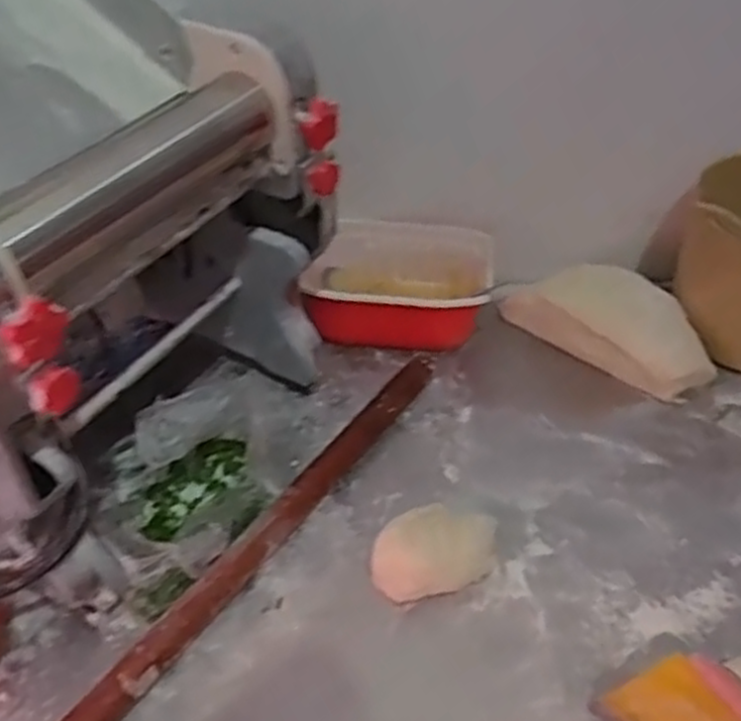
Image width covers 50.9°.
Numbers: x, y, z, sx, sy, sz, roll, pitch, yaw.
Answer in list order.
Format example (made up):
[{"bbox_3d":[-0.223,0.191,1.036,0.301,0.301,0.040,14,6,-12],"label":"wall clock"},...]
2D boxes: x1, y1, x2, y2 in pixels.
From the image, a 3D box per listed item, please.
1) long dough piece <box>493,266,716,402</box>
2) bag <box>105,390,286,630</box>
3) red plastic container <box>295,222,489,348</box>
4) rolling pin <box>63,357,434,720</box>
[{"bbox_3d":[0.250,-0.043,0.814,0.219,0.091,0.078,29,49,28],"label":"long dough piece"},{"bbox_3d":[-0.152,0.103,0.664,0.162,0.066,0.180,-21,46,-22],"label":"bag"},{"bbox_3d":[0.027,-0.074,0.816,0.183,0.091,0.107,5,42,5],"label":"red plastic container"},{"bbox_3d":[-0.105,0.162,0.623,0.034,0.030,0.542,24,47,24],"label":"rolling pin"}]

